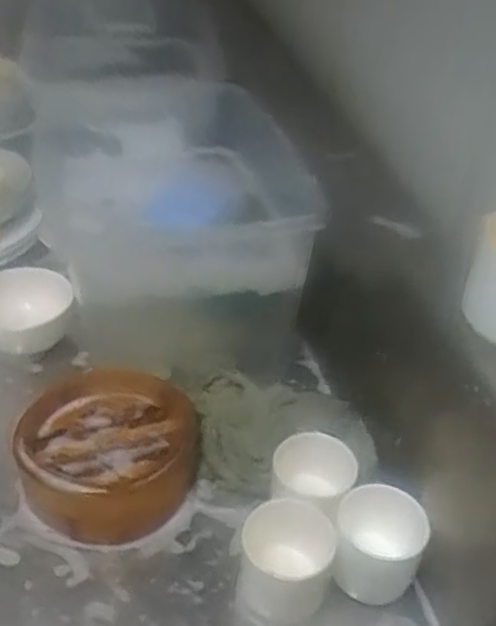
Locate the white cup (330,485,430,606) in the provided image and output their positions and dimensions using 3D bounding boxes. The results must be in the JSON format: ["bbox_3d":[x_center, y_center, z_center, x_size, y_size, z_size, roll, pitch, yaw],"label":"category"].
[{"bbox_3d":[0.097,0.176,0.540,0.062,0.066,0.059,2,38,-2],"label":"white cup"}]

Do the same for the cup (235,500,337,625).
[{"bbox_3d":[0.026,0.184,0.521,0.067,0.069,0.061,2,38,-2],"label":"cup"}]

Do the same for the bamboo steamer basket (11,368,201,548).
[{"bbox_3d":[-0.114,0.111,0.611,0.137,0.061,0.159,9,38,6],"label":"bamboo steamer basket"}]

